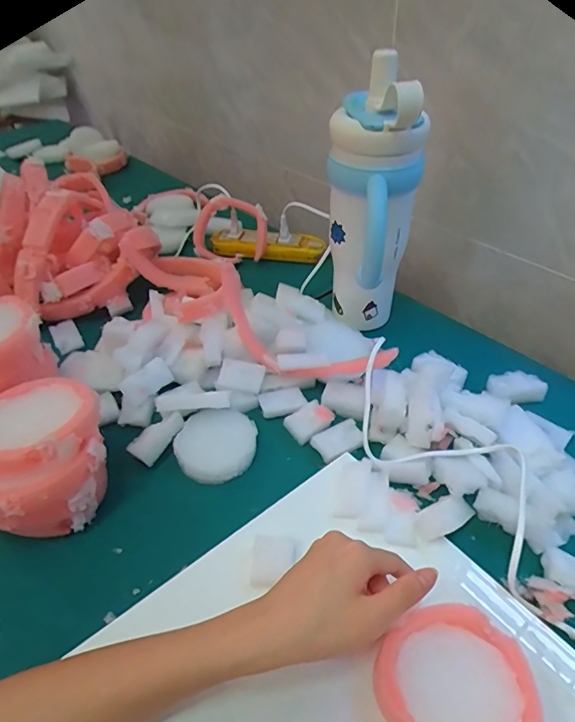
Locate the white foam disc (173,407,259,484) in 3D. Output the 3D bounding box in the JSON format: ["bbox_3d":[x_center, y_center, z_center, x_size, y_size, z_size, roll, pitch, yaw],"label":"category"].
[{"bbox_3d":[-0.070,0.082,0.465,0.075,0.009,0.075,-2,62,3],"label":"white foam disc"}]

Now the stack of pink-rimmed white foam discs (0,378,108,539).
[{"bbox_3d":[-0.208,0.089,0.403,0.100,0.114,0.111,32,54,33],"label":"stack of pink-rimmed white foam discs"}]

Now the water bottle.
[{"bbox_3d":[0.091,-0.149,0.514,0.094,0.274,0.120,4,43,9],"label":"water bottle"}]

